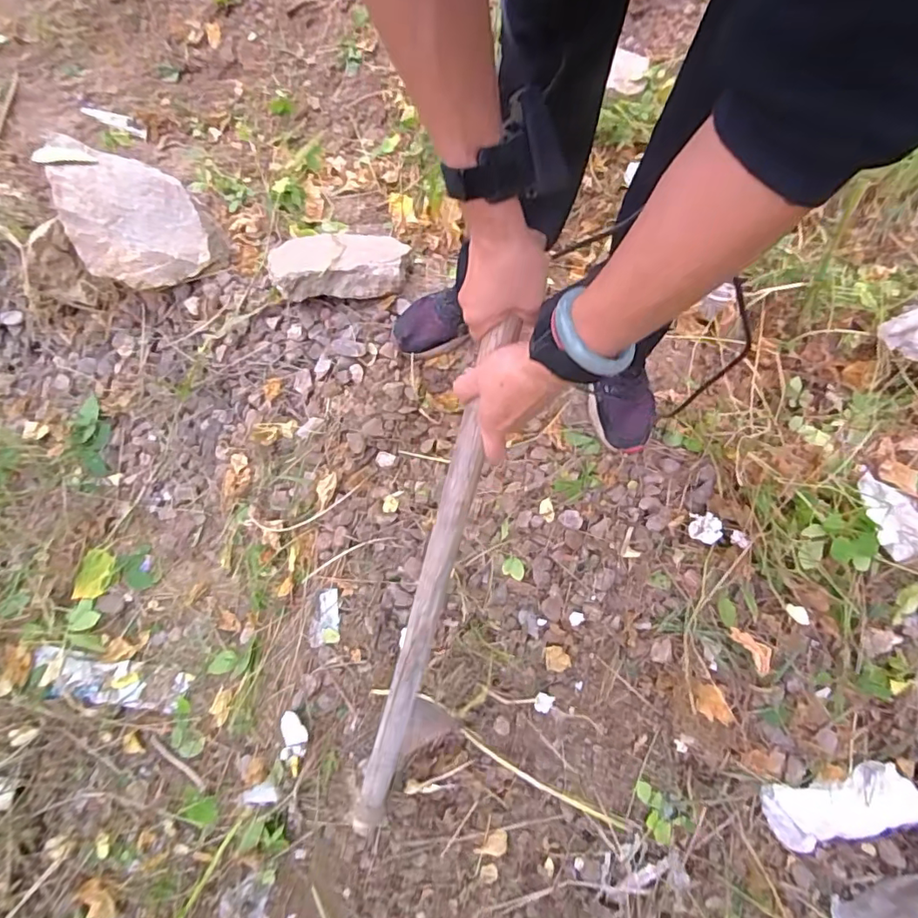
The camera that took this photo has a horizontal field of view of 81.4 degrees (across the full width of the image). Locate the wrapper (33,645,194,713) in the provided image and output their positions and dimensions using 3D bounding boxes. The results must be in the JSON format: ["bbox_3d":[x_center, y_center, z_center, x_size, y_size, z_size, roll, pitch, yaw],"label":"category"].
[{"bbox_3d":[-0.512,0.321,0.773,0.231,0.008,0.061,8,68,6],"label":"wrapper"}]

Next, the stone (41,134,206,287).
[{"bbox_3d":[-0.520,-0.380,0.846,0.216,0.081,0.231,0,74,-40],"label":"stone"}]

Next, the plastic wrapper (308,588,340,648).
[{"bbox_3d":[-0.195,0.236,0.794,0.040,0.012,0.083,5,67,4],"label":"plastic wrapper"}]

